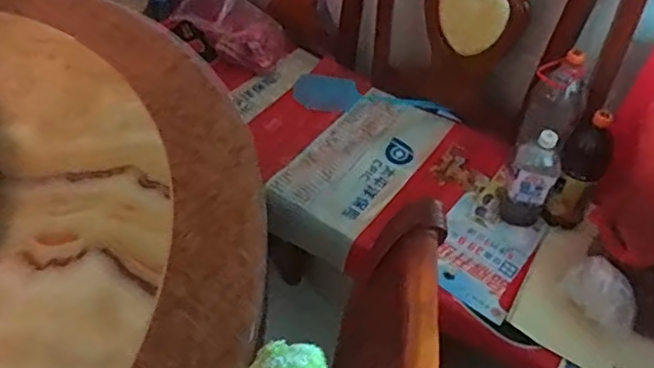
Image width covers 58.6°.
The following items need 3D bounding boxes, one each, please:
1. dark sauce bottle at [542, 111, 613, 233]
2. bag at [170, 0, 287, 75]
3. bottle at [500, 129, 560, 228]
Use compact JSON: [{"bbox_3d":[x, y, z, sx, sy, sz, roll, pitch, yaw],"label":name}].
[{"bbox_3d":[0.483,-0.022,1.121,0.086,0.253,0.074,23,54,18],"label":"dark sauce bottle"},{"bbox_3d":[-0.247,-0.398,1.487,0.255,0.251,0.108,13,51,10],"label":"bag"},{"bbox_3d":[0.400,-0.006,1.135,0.081,0.221,0.077,21,53,16],"label":"bottle"}]

